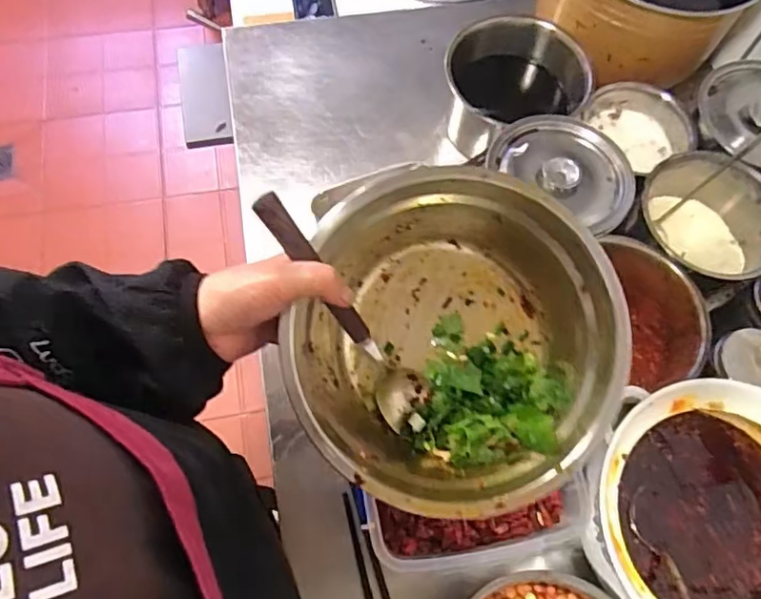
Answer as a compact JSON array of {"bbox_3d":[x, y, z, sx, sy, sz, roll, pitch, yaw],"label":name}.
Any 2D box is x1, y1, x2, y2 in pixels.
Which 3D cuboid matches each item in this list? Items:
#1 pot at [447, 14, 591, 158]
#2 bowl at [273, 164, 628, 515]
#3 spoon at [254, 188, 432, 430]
[{"bbox_3d":[0.140,-0.219,0.658,0.143,0.096,0.139,0,67,-1],"label":"pot"},{"bbox_3d":[0.046,0.033,0.402,0.193,0.102,0.201,0,67,-1],"label":"bowl"},{"bbox_3d":[-0.021,0.012,0.398,0.035,0.020,0.190,-40,115,-16],"label":"spoon"}]

